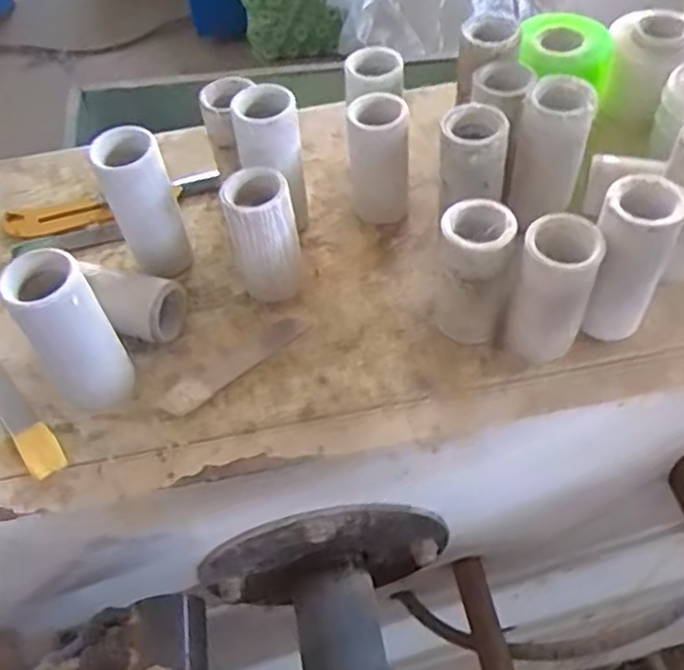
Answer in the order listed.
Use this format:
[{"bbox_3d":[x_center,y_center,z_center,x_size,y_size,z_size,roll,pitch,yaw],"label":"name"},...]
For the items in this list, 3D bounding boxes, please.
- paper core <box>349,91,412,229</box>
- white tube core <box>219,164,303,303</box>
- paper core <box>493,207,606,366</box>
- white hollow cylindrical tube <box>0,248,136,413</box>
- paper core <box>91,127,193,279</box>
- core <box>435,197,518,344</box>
[{"bbox_3d":[0.027,-0.120,0.473,0.039,0.085,0.039,3,54,7],"label":"paper core"},{"bbox_3d":[-0.049,-0.063,0.435,0.039,0.082,0.038,-12,53,-4],"label":"white tube core"},{"bbox_3d":[0.116,-0.024,0.388,0.044,0.083,0.042,21,58,19],"label":"paper core"},{"bbox_3d":[-0.154,0.001,0.392,0.042,0.103,0.040,-2,53,3],"label":"white hollow cylindrical tube"},{"bbox_3d":[-0.128,-0.080,0.449,0.038,0.108,0.036,-29,56,-16],"label":"paper core"},{"bbox_3d":[0.077,-0.036,0.404,0.038,0.078,0.045,1,54,5],"label":"core"}]

